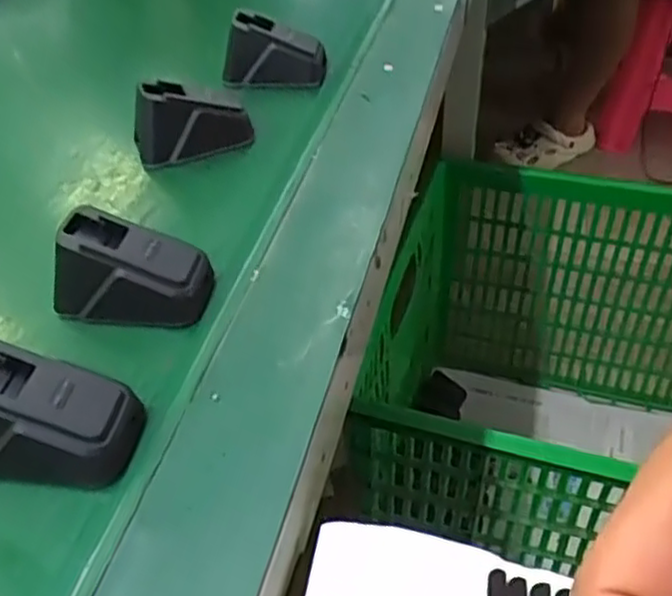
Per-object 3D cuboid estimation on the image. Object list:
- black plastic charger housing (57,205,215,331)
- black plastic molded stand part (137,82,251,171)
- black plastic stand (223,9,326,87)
[{"bbox_3d":[-0.095,-0.013,0.328,0.062,0.040,0.041,6,45,10],"label":"black plastic charger housing"},{"bbox_3d":[-0.088,-0.109,0.428,0.067,0.039,0.030,-18,46,-14],"label":"black plastic molded stand part"},{"bbox_3d":[-0.044,-0.170,0.491,0.068,0.040,0.031,2,44,6],"label":"black plastic stand"}]

